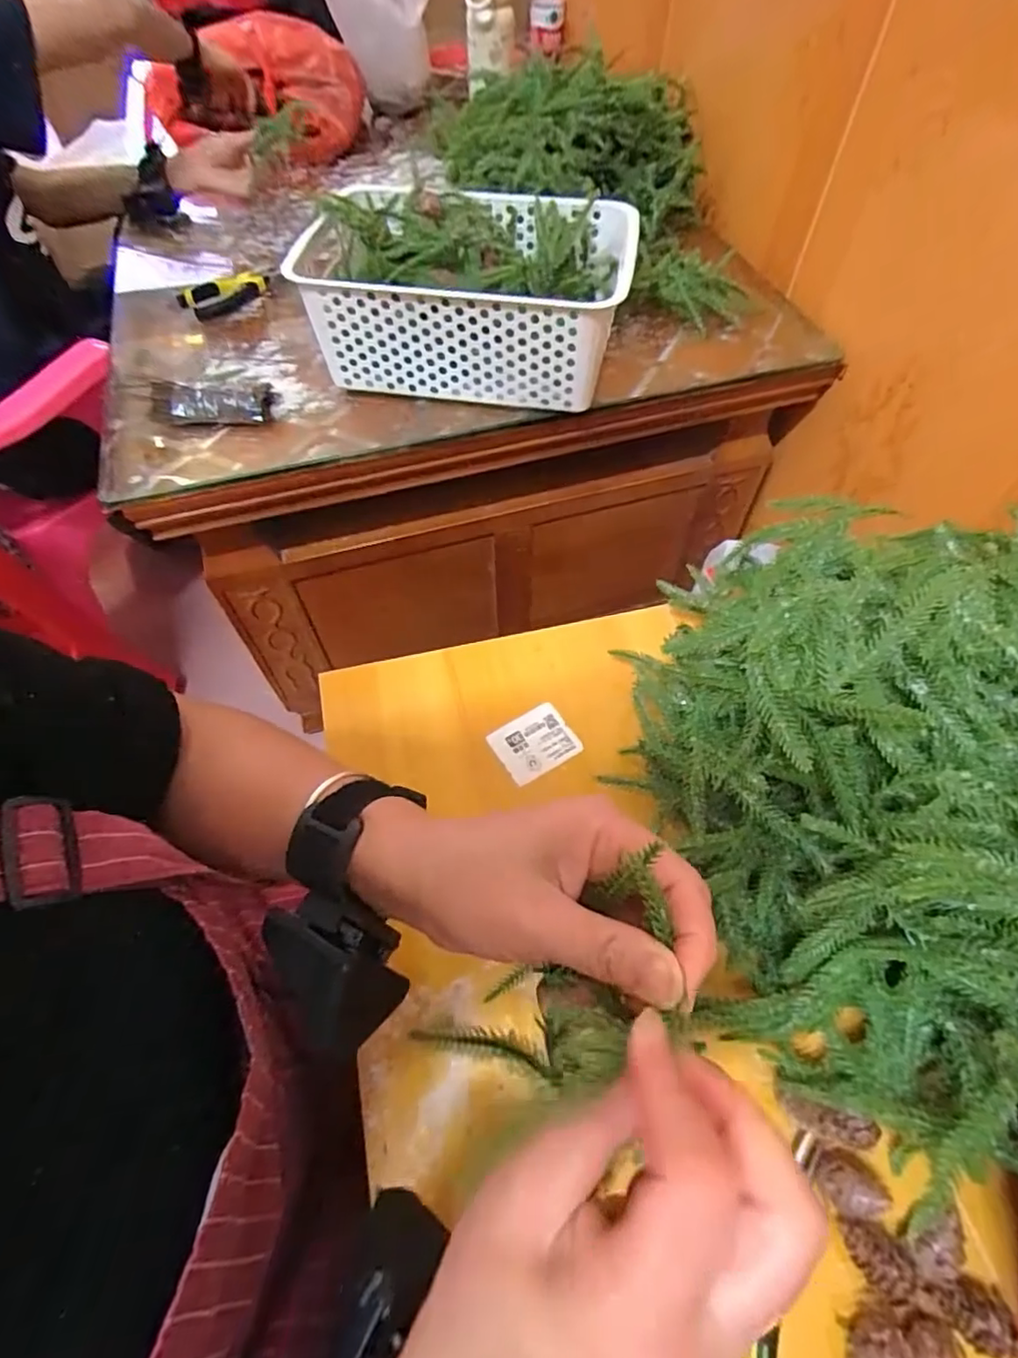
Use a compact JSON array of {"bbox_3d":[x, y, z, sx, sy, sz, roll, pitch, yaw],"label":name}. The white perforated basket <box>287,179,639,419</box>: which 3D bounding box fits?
[{"bbox_3d":[-0.041,-0.386,0.623,0.304,0.121,0.207,9,58,6],"label":"white perforated basket"}]

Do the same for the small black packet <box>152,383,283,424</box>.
[{"bbox_3d":[-0.292,-0.275,0.607,0.114,0.025,0.036,-3,57,-2],"label":"small black packet"}]

